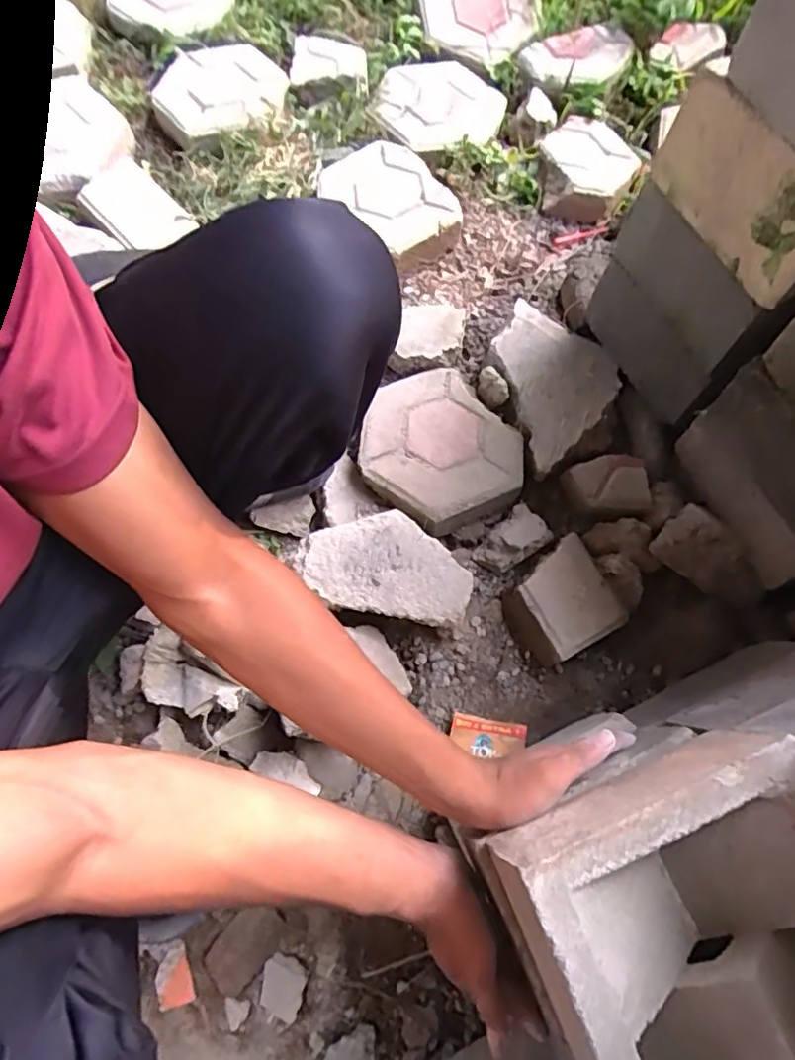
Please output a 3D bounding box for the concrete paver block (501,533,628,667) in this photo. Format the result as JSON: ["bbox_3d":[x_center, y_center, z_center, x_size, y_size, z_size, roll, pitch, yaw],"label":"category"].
[{"bbox_3d":[0.191,0.079,0.669,0.118,0.054,0.115,-29,75,-10],"label":"concrete paver block"}]

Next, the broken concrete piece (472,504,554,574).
[{"bbox_3d":[0.143,0.012,0.702,0.056,0.037,0.089,41,75,11],"label":"broken concrete piece"}]

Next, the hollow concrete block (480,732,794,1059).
[{"bbox_3d":[0.194,0.267,0.371,0.203,0.105,0.201,-23,74,-9],"label":"hollow concrete block"}]

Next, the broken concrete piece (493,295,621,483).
[{"bbox_3d":[0.210,-0.195,0.747,0.138,0.030,0.223,-14,73,-6],"label":"broken concrete piece"}]

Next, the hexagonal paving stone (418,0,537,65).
[{"bbox_3d":[0.131,-0.871,0.975,0.186,0.042,0.163,26,73,7],"label":"hexagonal paving stone"}]

